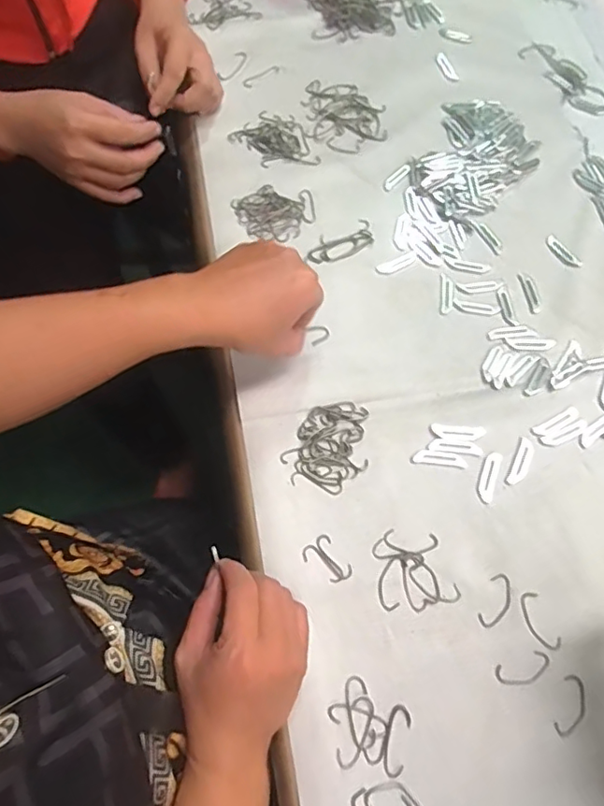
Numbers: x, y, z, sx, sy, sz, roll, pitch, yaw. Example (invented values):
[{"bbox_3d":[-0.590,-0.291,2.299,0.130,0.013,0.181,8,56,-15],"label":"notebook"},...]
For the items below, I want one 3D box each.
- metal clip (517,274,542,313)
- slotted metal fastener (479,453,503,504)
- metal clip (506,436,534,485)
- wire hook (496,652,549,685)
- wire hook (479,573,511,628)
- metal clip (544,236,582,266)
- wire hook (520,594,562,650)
[{"bbox_3d":[0.209,-0.100,0.504,0.014,0.004,0.041,-10,67,-3],"label":"metal clip"},{"bbox_3d":[0.148,0.057,0.436,0.012,0.004,0.041,19,69,9],"label":"slotted metal fastener"},{"bbox_3d":[0.175,0.046,0.440,0.013,0.004,0.041,26,70,12],"label":"metal clip"},{"bbox_3d":[0.153,0.184,0.382,0.039,0.004,0.017,-17,68,-6],"label":"wire hook"},{"bbox_3d":[0.141,0.143,0.399,0.018,0.004,0.040,25,70,12],"label":"wire hook"},{"bbox_3d":[0.246,-0.143,0.523,0.016,0.004,0.041,-32,70,-11],"label":"metal clip"},{"bbox_3d":[0.169,0.156,0.394,0.017,0.004,0.040,-21,68,-7],"label":"wire hook"}]

